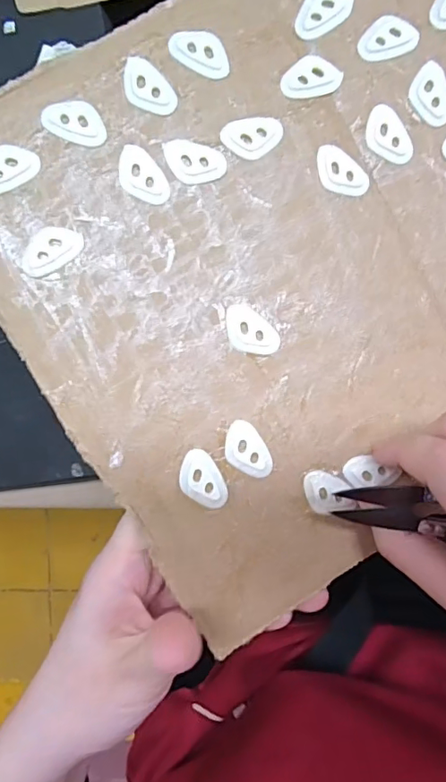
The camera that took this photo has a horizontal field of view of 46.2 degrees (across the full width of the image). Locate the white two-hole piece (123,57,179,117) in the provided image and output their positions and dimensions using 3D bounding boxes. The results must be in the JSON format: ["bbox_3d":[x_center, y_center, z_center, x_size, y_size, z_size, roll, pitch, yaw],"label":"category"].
[{"bbox_3d":[-0.031,-0.124,0.213,0.026,0.004,0.016,45,96,2],"label":"white two-hole piece"}]

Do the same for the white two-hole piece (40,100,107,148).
[{"bbox_3d":[-0.060,-0.109,0.211,0.025,0.004,0.016,13,94,5],"label":"white two-hole piece"}]

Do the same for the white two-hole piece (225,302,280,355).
[{"bbox_3d":[0.012,-0.025,0.222,0.026,0.004,0.017,34,95,3],"label":"white two-hole piece"}]

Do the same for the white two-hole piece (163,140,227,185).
[{"bbox_3d":[-0.012,-0.095,0.216,0.026,0.004,0.016,13,94,5],"label":"white two-hole piece"}]

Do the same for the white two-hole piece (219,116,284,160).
[{"bbox_3d":[0.012,-0.106,0.219,0.025,0.004,0.016,-9,92,6],"label":"white two-hole piece"}]

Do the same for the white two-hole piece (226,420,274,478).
[{"bbox_3d":[0.011,0.026,0.222,0.016,0.004,0.026,-42,88,6],"label":"white two-hole piece"}]

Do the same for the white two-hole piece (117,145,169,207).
[{"bbox_3d":[-0.034,-0.088,0.215,0.016,0.004,0.026,-40,89,6],"label":"white two-hole piece"}]

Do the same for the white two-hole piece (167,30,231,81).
[{"bbox_3d":[-0.009,-0.140,0.214,0.026,0.004,0.016,27,95,4],"label":"white two-hole piece"}]

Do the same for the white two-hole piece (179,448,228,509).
[{"bbox_3d":[-0.009,0.038,0.219,0.017,0.004,0.026,-32,89,6],"label":"white two-hole piece"}]

